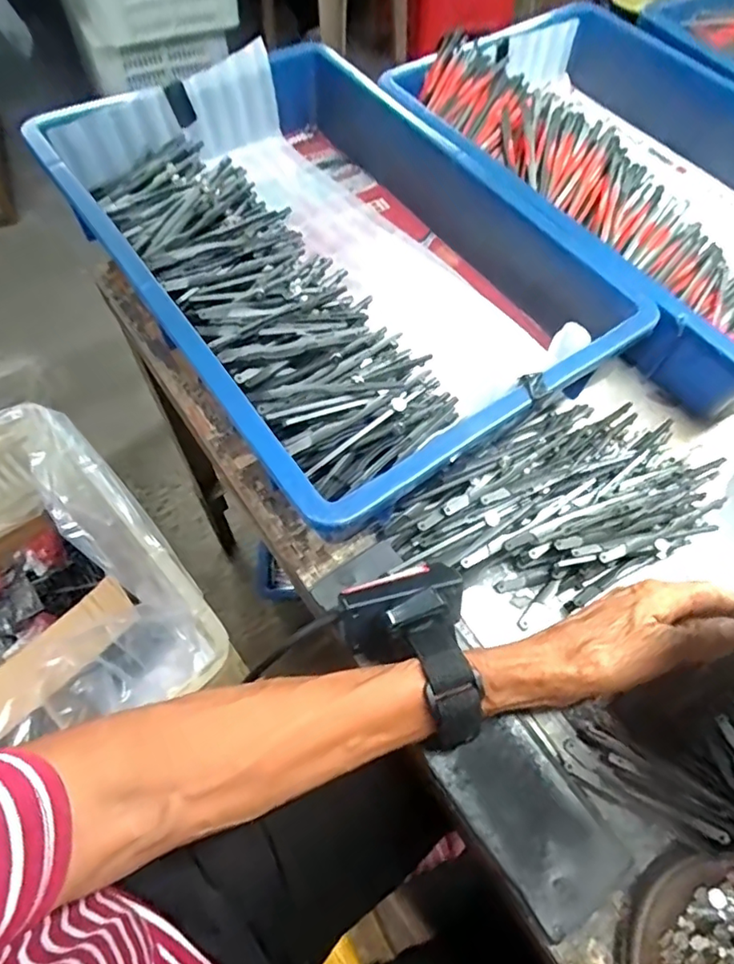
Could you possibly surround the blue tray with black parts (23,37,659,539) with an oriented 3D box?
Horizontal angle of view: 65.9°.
[{"bbox_3d":[-0.026,-0.178,0.448,0.300,0.082,0.411,-32,68,-19],"label":"blue tray with black parts"}]

